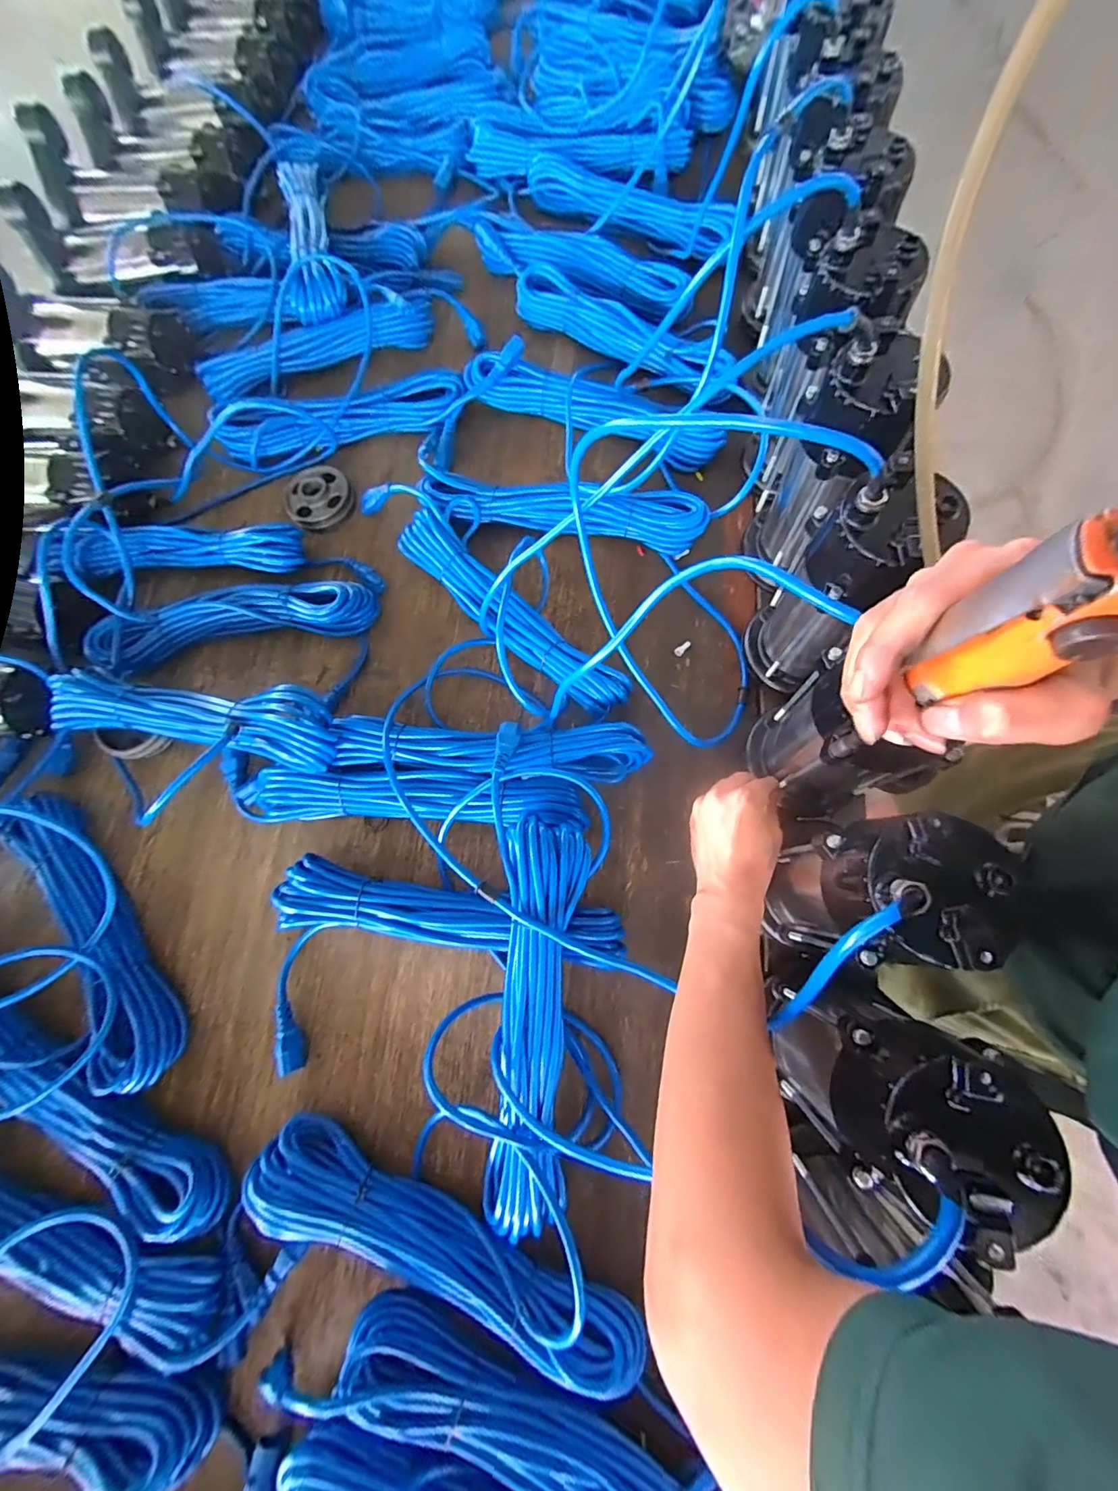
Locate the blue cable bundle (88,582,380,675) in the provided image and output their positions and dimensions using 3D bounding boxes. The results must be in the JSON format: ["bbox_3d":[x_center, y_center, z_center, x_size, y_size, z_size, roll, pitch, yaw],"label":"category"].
[{"bbox_3d":[-0.396,-0.155,0.619,0.350,0.049,0.084,-9,73,2],"label":"blue cable bundle"}]

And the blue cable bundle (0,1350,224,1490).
[{"bbox_3d":[-0.451,0.545,0.399,0.353,0.035,0.078,-4,74,4],"label":"blue cable bundle"}]

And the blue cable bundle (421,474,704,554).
[{"bbox_3d":[0.004,-0.290,0.619,0.347,0.053,0.069,8,75,7],"label":"blue cable bundle"}]

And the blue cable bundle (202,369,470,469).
[{"bbox_3d":[-0.294,-0.450,0.692,0.329,0.060,0.071,-10,75,-1],"label":"blue cable bundle"}]

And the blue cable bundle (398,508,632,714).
[{"bbox_3d":[-0.062,-0.154,0.580,0.063,0.067,0.345,-44,75,-8],"label":"blue cable bundle"}]

